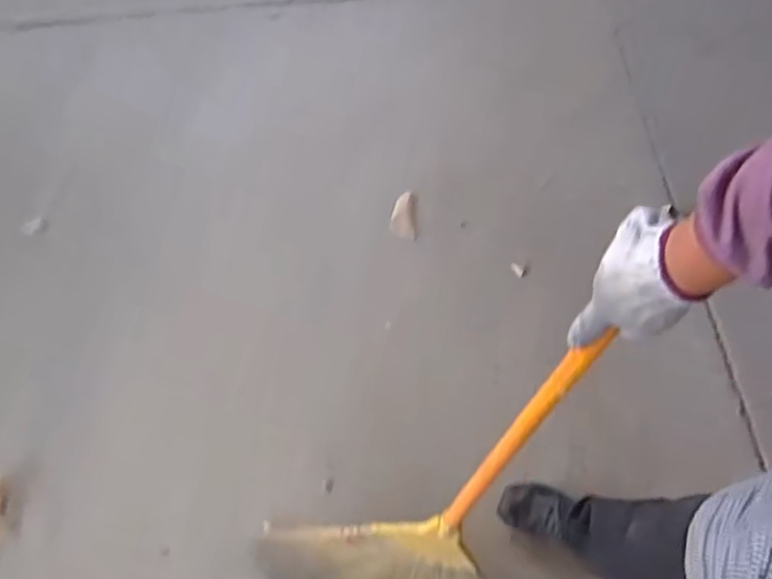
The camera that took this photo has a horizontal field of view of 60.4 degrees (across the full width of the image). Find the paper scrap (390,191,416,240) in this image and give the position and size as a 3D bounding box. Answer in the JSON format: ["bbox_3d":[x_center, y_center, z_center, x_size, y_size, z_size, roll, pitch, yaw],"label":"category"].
[{"bbox_3d":[0.044,-0.181,1.599,0.060,0.025,0.138,4,62,2],"label":"paper scrap"}]

